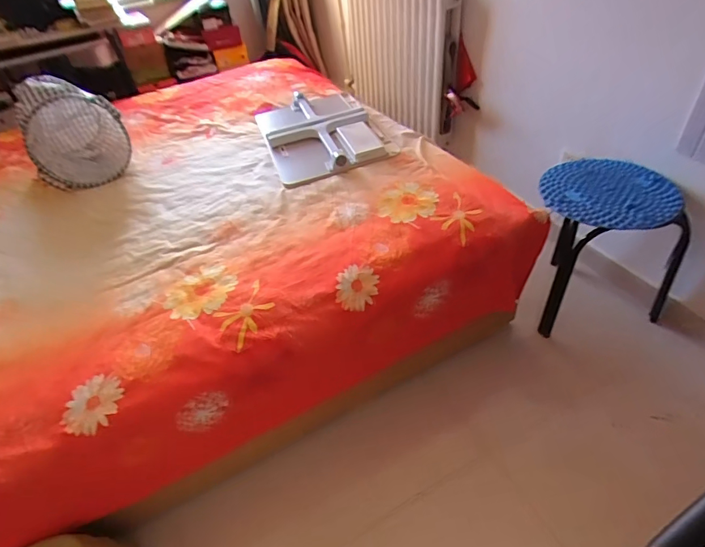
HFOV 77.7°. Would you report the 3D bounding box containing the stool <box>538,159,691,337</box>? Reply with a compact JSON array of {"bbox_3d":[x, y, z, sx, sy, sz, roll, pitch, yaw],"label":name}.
[{"bbox_3d":[0.776,-0.095,1.409,0.397,0.424,0.349,-12,44,-4],"label":"stool"}]

